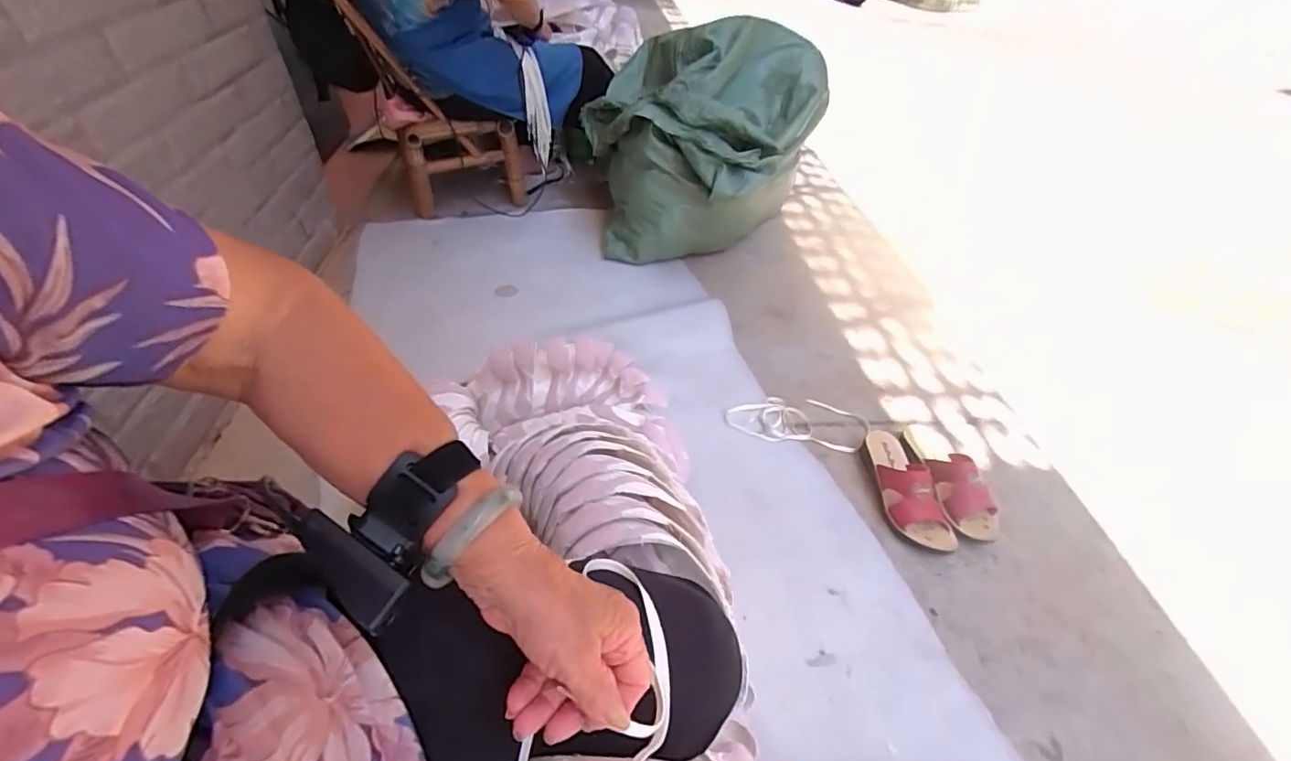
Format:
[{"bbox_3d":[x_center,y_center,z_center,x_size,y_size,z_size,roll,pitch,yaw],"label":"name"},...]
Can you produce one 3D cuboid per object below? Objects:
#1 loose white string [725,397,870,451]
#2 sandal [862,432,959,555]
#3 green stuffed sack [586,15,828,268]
[{"bbox_3d":[0.285,0.071,1.037,0.266,0.014,0.117,8,44,1],"label":"loose white string"},{"bbox_3d":[0.424,0.163,0.904,0.081,0.088,0.226,-2,44,-9],"label":"sandal"},{"bbox_3d":[0.123,-0.581,1.383,0.577,0.433,0.479,7,44,6],"label":"green stuffed sack"}]

